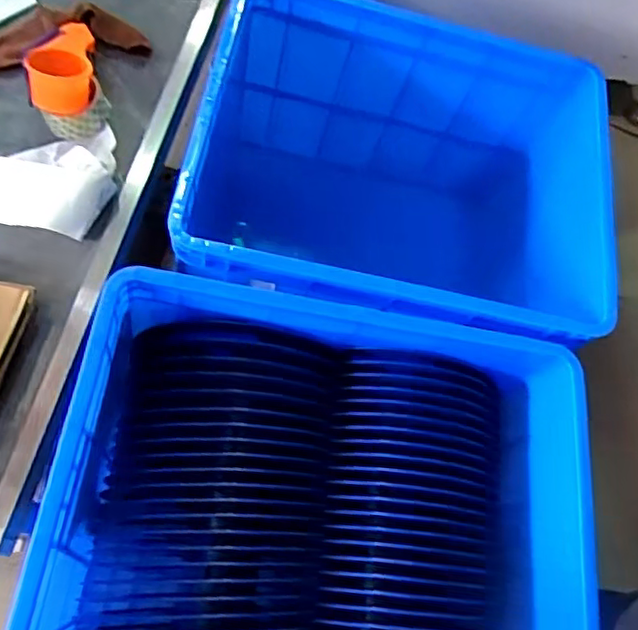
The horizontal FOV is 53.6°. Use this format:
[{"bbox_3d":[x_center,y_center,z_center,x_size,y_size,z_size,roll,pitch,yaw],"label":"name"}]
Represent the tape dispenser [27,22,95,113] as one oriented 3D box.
[{"bbox_3d":[-0.338,-0.332,0.841,0.085,0.060,0.160,17,51,-26],"label":"tape dispenser"}]

